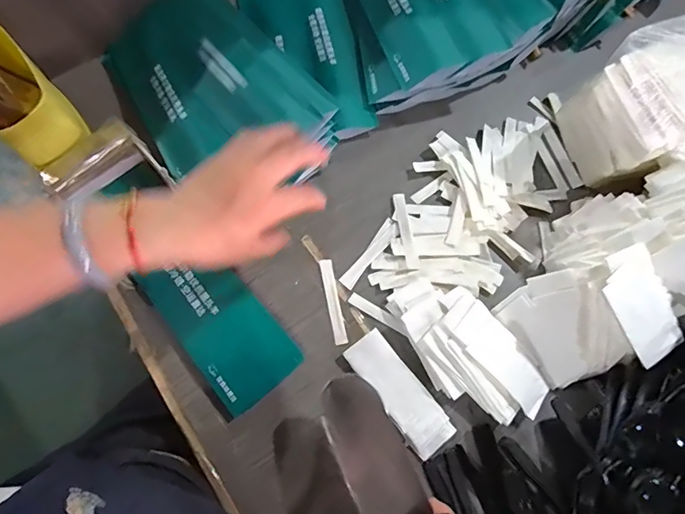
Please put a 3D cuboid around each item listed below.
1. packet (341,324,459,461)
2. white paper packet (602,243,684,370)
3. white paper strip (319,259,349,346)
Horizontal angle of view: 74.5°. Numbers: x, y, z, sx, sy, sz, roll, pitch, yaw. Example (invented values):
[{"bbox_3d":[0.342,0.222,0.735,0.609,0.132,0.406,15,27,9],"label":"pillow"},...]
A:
[{"bbox_3d":[0.057,0.135,0.451,0.044,0.010,0.128,-37,79,-11],"label":"packet"},{"bbox_3d":[0.269,0.044,0.404,0.056,0.009,0.103,-30,98,-9],"label":"white paper packet"},{"bbox_3d":[-0.010,0.047,0.481,0.013,0.004,0.092,-11,75,-5],"label":"white paper strip"}]

